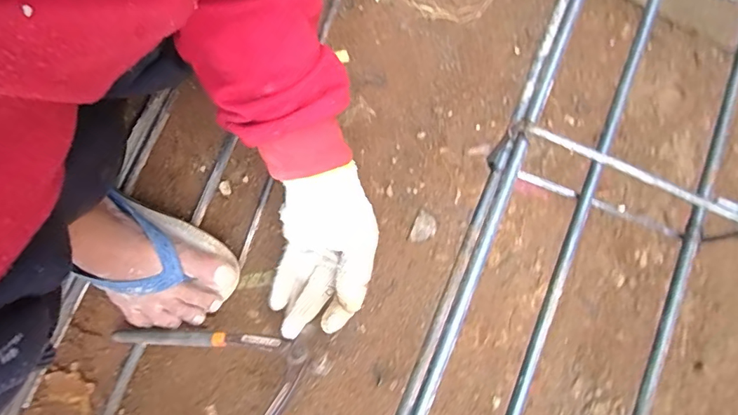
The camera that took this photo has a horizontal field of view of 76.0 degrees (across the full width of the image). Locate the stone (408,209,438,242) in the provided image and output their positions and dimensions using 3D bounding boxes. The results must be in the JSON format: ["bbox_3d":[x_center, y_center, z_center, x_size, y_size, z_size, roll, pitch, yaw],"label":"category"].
[{"bbox_3d":[0.059,0.022,0.496,0.024,0.008,0.035,24,80,5],"label":"stone"}]

